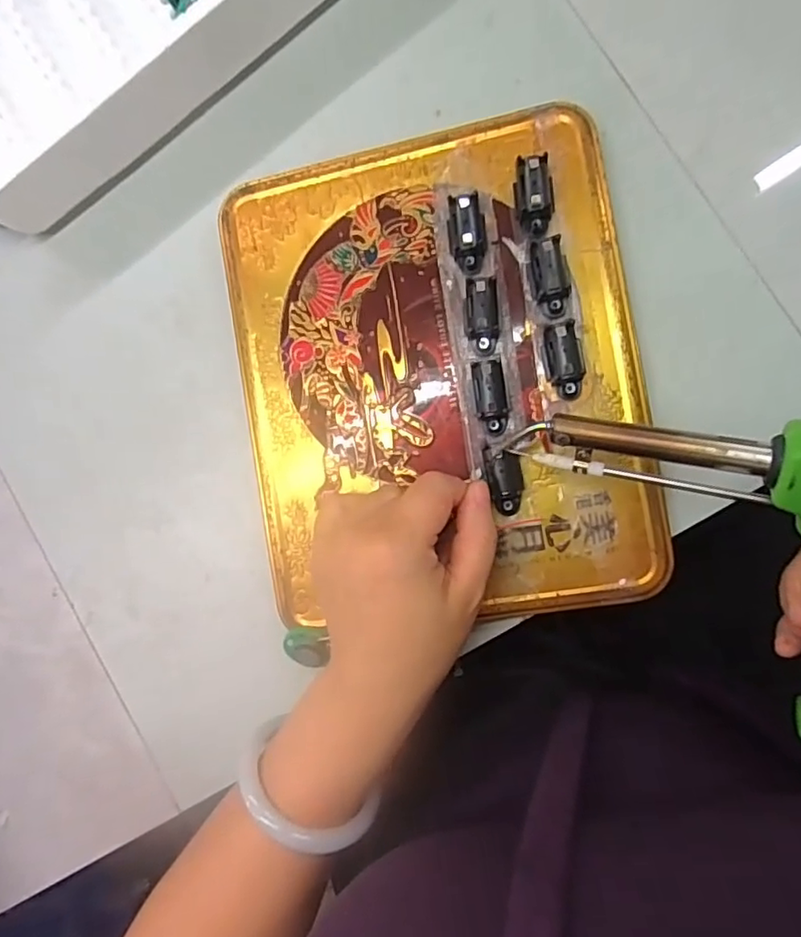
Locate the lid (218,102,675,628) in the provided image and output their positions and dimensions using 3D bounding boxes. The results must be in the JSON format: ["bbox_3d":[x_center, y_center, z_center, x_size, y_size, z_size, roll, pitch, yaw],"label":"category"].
[{"bbox_3d":[0.015,-0.044,0.284,0.191,0.014,0.233,-10,89,10],"label":"lid"}]

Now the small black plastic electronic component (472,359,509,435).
[{"bbox_3d":[0.043,-0.034,0.278,0.015,0.007,0.035,-7,89,10],"label":"small black plastic electronic component"}]

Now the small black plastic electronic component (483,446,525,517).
[{"bbox_3d":[0.050,0.006,0.280,0.017,0.005,0.032,-7,89,10],"label":"small black plastic electronic component"}]

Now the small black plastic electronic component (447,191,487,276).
[{"bbox_3d":[0.032,-0.112,0.278,0.018,0.016,0.035,-8,89,10],"label":"small black plastic electronic component"}]

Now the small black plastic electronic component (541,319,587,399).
[{"bbox_3d":[0.076,-0.050,0.271,0.019,0.013,0.033,-11,89,10],"label":"small black plastic electronic component"}]

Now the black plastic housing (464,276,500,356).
[{"bbox_3d":[0.039,-0.073,0.276,0.016,0.013,0.035,-4,90,10],"label":"black plastic housing"}]

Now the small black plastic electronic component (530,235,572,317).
[{"bbox_3d":[0.070,-0.089,0.273,0.015,0.013,0.033,-11,88,10],"label":"small black plastic electronic component"}]

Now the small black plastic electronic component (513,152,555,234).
[{"bbox_3d":[0.063,-0.127,0.275,0.017,0.012,0.035,-10,89,10],"label":"small black plastic electronic component"}]

